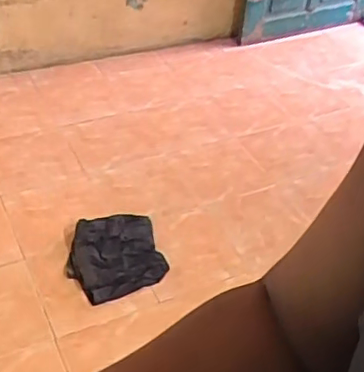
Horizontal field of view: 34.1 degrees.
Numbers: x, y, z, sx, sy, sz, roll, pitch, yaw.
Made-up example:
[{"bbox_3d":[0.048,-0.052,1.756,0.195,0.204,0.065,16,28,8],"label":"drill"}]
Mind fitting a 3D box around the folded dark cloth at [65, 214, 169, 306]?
[{"bbox_3d":[-0.211,0.191,1.822,0.279,0.050,0.330,-8,43,-15],"label":"folded dark cloth"}]

